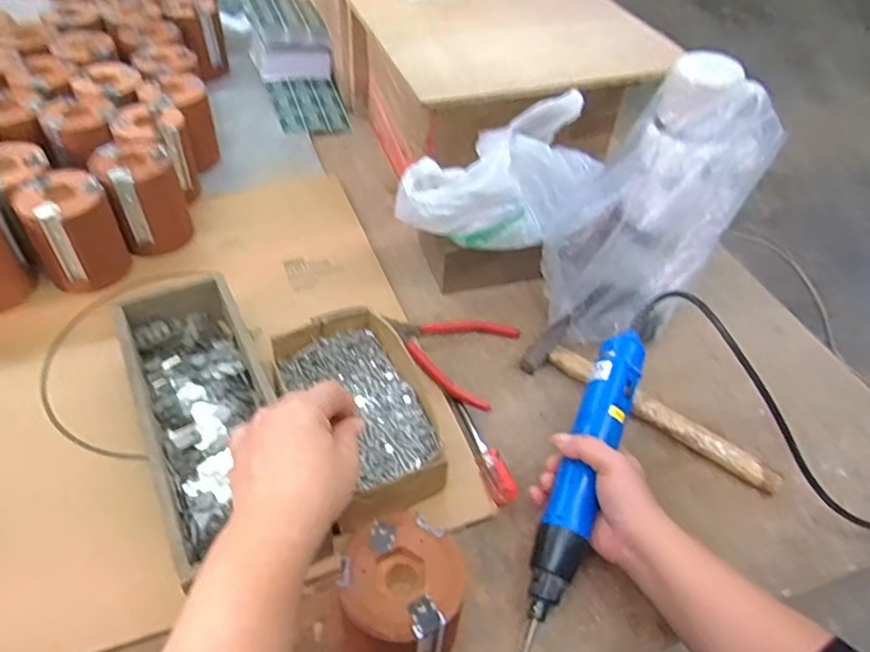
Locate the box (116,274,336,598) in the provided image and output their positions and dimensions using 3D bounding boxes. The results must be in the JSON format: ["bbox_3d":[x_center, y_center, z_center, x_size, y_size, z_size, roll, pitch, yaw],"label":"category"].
[{"bbox_3d":[-0.188,0.071,0.524,0.098,0.065,0.260,-19,50,-21],"label":"box"}]

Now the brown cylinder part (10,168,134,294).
[{"bbox_3d":[-0.366,-0.098,0.635,0.078,0.096,0.078,-28,54,-27],"label":"brown cylinder part"}]

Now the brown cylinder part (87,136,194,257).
[{"bbox_3d":[-0.314,-0.139,0.680,0.076,0.103,0.079,-21,51,-22],"label":"brown cylinder part"}]

